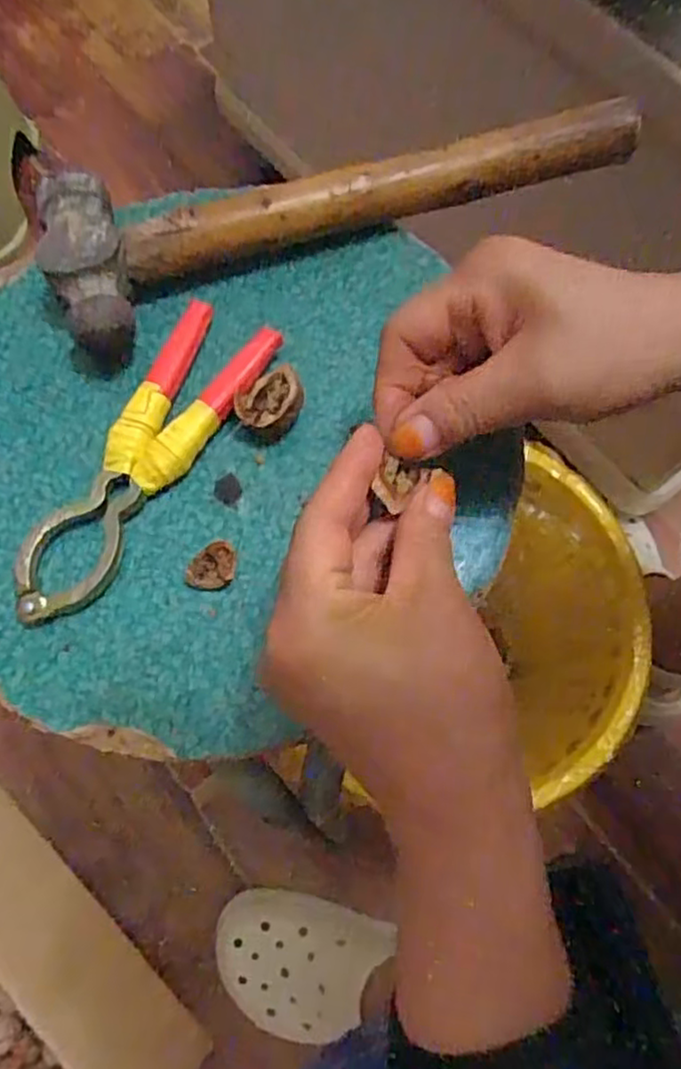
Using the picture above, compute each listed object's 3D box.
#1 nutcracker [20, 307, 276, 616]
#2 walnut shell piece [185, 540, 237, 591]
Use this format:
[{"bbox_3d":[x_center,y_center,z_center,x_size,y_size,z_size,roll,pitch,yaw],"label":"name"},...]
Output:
[{"bbox_3d":[-0.087,-0.034,0.302,0.048,0.014,0.161,26,73,7],"label":"nutcracker"},{"bbox_3d":[-0.053,0.014,0.289,0.017,0.006,0.024,41,76,12],"label":"walnut shell piece"}]

